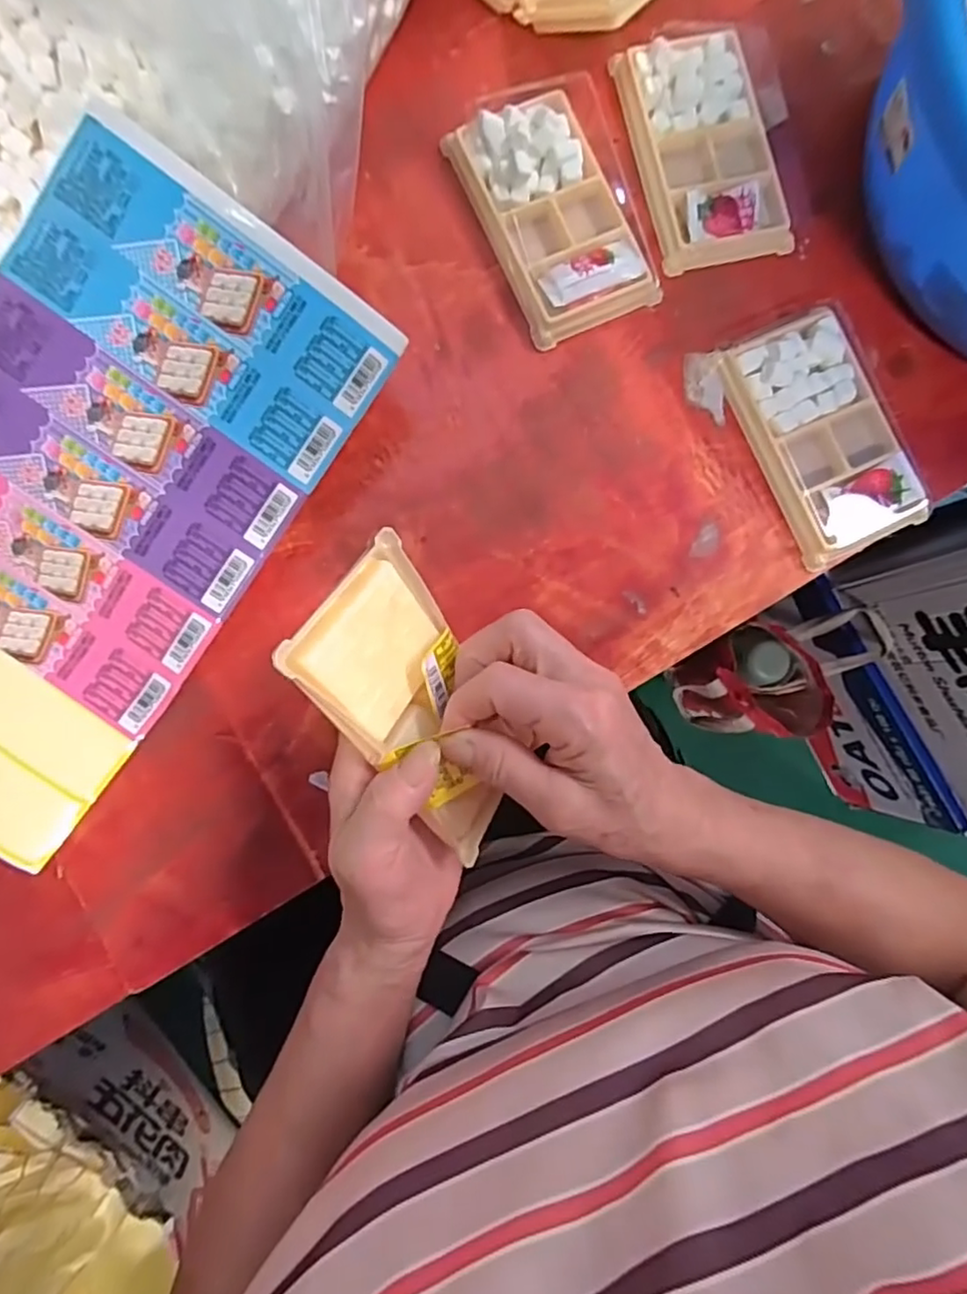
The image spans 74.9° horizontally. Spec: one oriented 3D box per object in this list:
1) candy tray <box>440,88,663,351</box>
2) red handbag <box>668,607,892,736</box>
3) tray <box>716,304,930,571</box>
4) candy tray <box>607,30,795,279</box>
[{"bbox_3d":[0.040,-0.248,0.362,0.075,0.021,0.134,-24,87,-4],"label":"candy tray"},{"bbox_3d":[0.386,0.044,0.869,0.183,0.257,0.141,-4,86,-3],"label":"red handbag"},{"bbox_3d":[0.195,-0.122,0.362,0.074,0.017,0.136,-24,87,-4],"label":"tray"},{"bbox_3d":[0.130,-0.293,0.372,0.075,0.016,0.132,-14,86,-4],"label":"candy tray"}]

